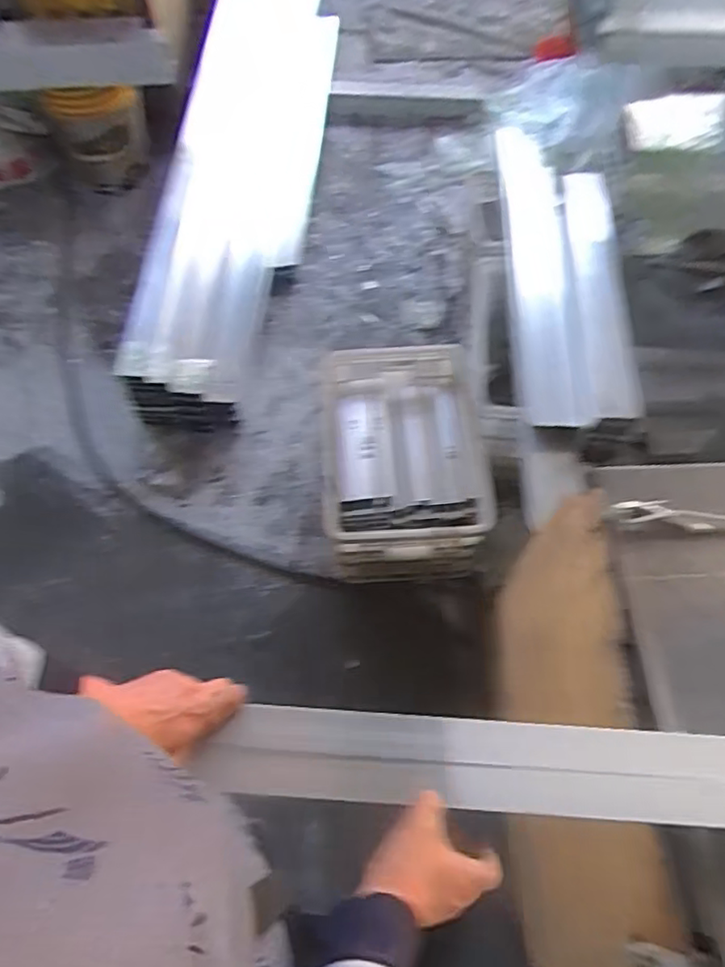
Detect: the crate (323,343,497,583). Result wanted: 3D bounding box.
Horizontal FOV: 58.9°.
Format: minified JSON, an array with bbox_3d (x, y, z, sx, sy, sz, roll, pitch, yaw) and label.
[{"bbox_3d":[0.093,-0.044,1.573,0.368,0.266,0.512,0,61,-1],"label":"crate"}]

